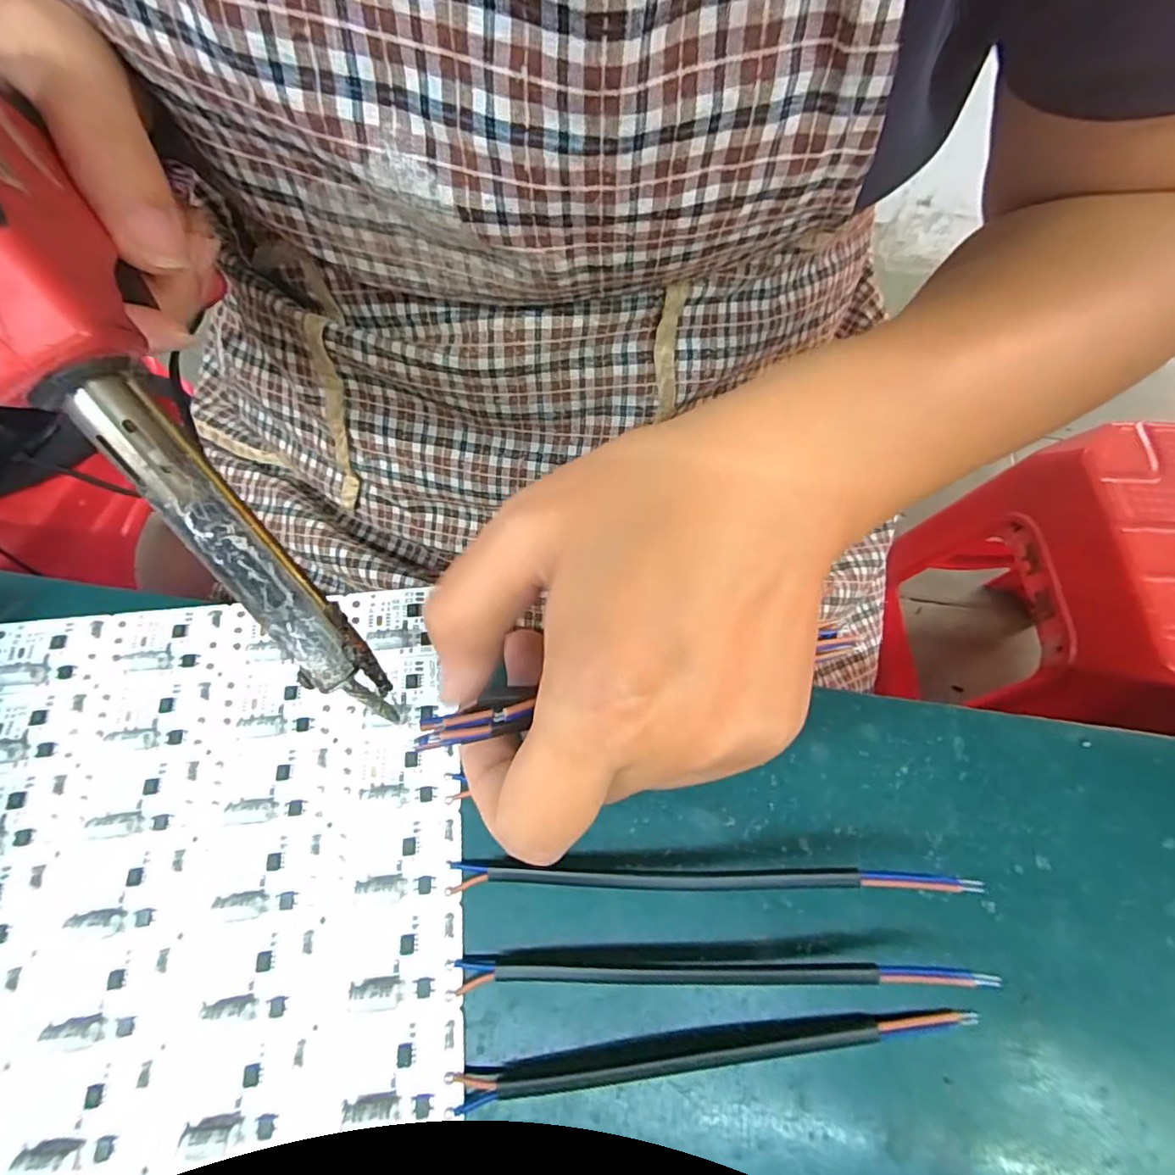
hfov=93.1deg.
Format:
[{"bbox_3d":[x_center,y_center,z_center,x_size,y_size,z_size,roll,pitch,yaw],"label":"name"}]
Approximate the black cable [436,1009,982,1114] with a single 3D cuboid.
[{"bbox_3d":[0.035,0.126,0.149,0.139,0.005,0.009,-5,69,-3],"label":"black cable"}]

